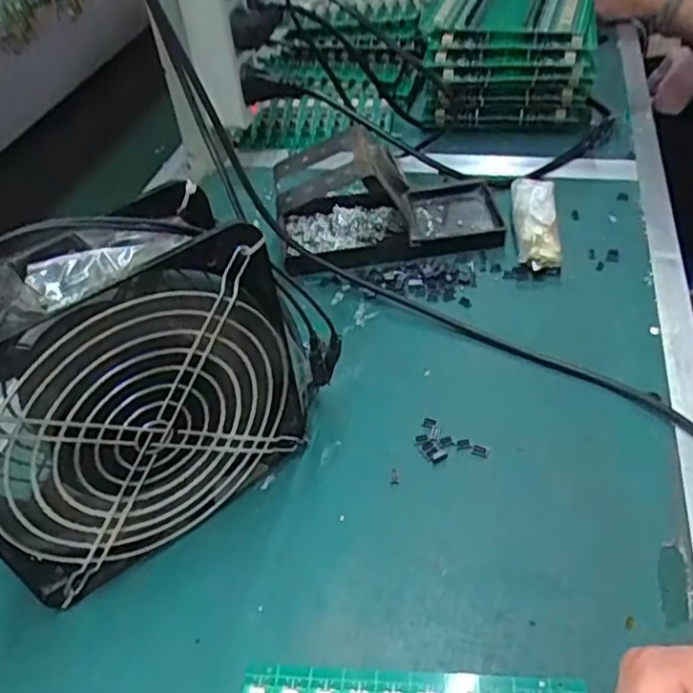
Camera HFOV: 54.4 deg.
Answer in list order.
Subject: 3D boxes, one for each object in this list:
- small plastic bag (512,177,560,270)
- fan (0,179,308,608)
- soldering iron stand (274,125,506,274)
[{"bbox_3d":[0.132,-0.087,0.475,0.029,0.025,0.085,2,45,8],"label":"small plastic bag"},{"bbox_3d":[-0.095,0.019,0.307,0.161,0.152,0.059,-32,50,-25],"label":"fan"},{"bbox_3d":[0.029,-0.110,0.477,0.154,0.072,0.074,-9,44,-3],"label":"soldering iron stand"}]

